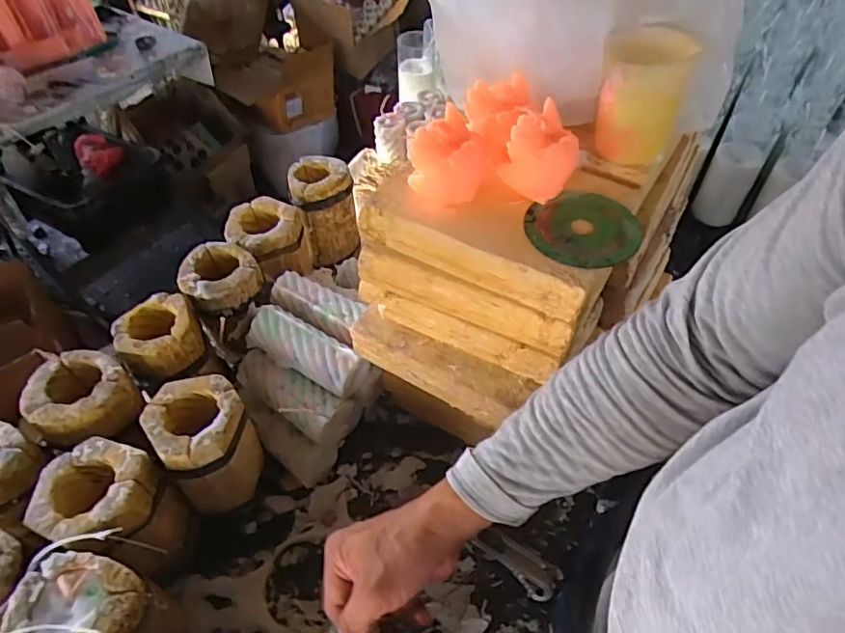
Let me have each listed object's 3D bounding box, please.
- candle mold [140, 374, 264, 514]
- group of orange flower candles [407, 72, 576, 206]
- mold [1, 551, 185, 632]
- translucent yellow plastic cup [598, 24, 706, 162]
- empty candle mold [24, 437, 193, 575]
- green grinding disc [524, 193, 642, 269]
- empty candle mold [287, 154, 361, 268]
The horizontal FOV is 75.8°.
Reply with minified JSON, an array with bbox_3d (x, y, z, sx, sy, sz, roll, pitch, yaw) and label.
[{"bbox_3d":[-0.214,0.135,0.559,0.085,0.122,0.096,-32,56,-24],"label":"candle mold"},{"bbox_3d":[0.056,-0.150,0.473,0.138,0.065,0.096,-5,50,-4],"label":"group of orange flower candles"},{"bbox_3d":[-0.265,0.260,0.451,0.091,0.124,0.084,0,50,0],"label":"mold"},{"bbox_3d":[0.190,-0.192,0.481,0.073,0.095,0.058,12,51,10],"label":"translucent yellow plastic cup"},{"bbox_3d":[-0.287,0.193,0.522,0.108,0.139,0.091,16,51,13],"label":"empty candle mold"},{"bbox_3d":[0.134,-0.073,0.453,0.096,0.004,0.084,-17,52,-14],"label":"green grinding disc"},{"bbox_3d":[-0.146,-0.160,0.809,0.086,0.128,0.095,-11,50,-9],"label":"empty candle mold"}]

